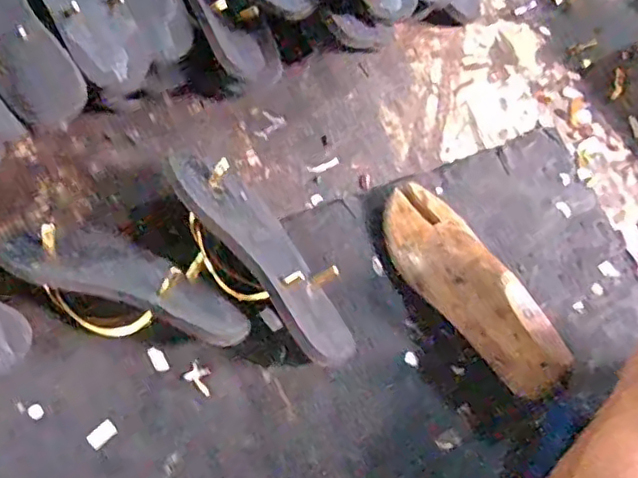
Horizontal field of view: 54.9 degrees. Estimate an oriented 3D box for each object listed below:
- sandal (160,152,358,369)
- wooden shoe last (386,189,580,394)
[{"bbox_3d":[-0.053,0.015,0.599,0.251,0.113,0.049,52,120,16],"label":"sandal"},{"bbox_3d":[0.139,0.037,0.576,0.079,0.068,0.240,-28,55,-12],"label":"wooden shoe last"}]

